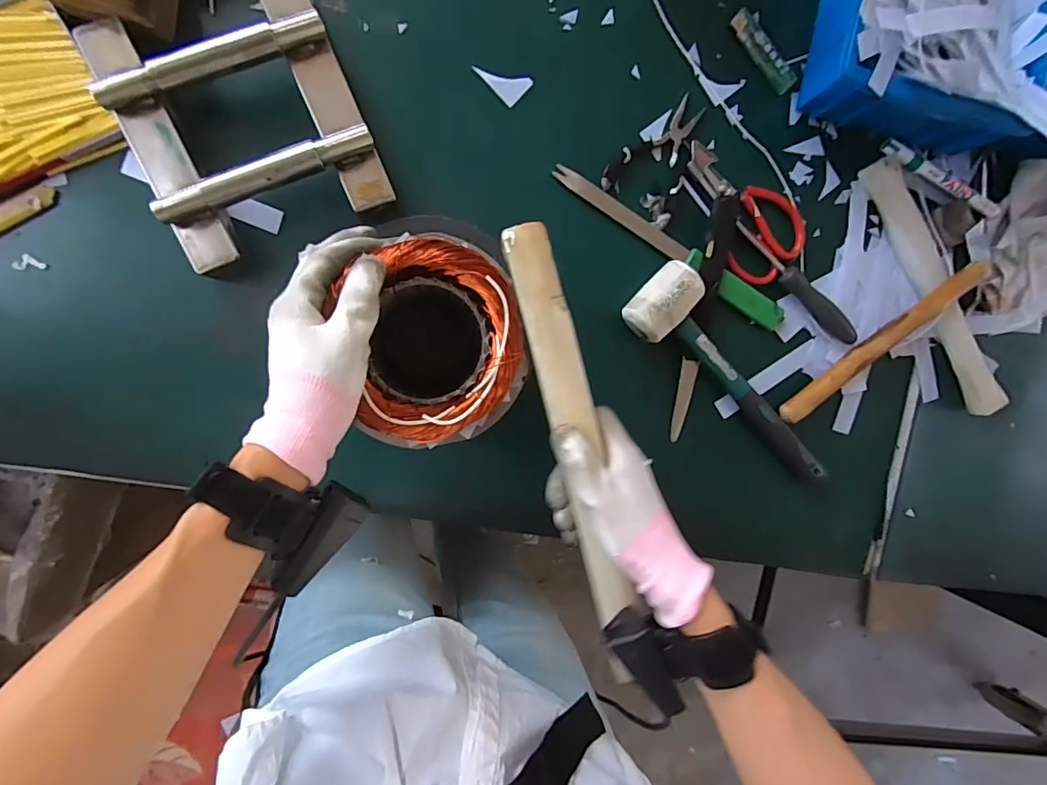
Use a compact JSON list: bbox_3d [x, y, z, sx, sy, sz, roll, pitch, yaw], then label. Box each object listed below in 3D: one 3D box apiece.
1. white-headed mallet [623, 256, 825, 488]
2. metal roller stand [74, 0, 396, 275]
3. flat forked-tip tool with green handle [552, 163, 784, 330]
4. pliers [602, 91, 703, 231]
[{"bbox_3d":[0.219,-0.011,0.491,0.279,0.043,0.073,40,90,-11],"label":"white-headed mallet"},{"bbox_3d":[-0.229,-0.223,0.406,0.177,0.050,0.196,-24,99,-6],"label":"metal roller stand"},{"bbox_3d":[0.149,-0.137,0.483,0.275,0.011,0.028,28,91,-11],"label":"flat forked-tip tool with green handle"},{"bbox_3d":[0.132,-0.230,0.473,0.076,0.008,0.117,29,91,-11],"label":"pliers"}]

